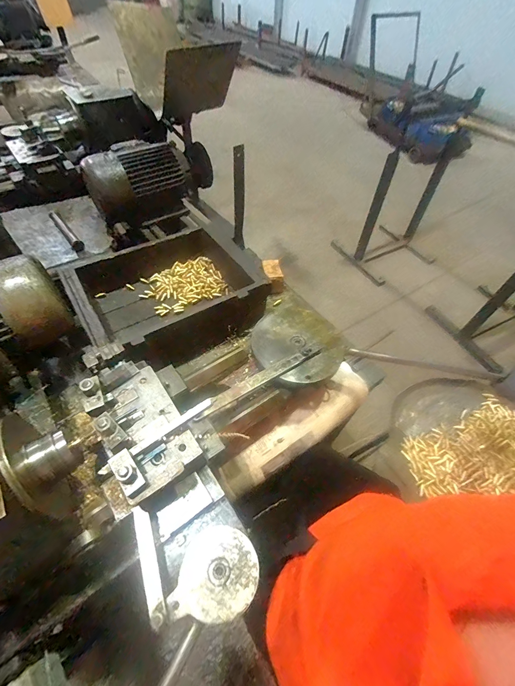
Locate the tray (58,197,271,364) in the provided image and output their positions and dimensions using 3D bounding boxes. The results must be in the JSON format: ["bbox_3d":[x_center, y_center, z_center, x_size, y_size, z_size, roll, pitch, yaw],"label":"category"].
[{"bbox_3d":[-0.223,-0.130,0.786,0.422,0.131,0.354,-29,59,-21],"label":"tray"}]

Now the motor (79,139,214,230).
[{"bbox_3d":[-0.314,-0.492,0.892,0.357,0.152,0.185,-30,59,-21],"label":"motor"}]

